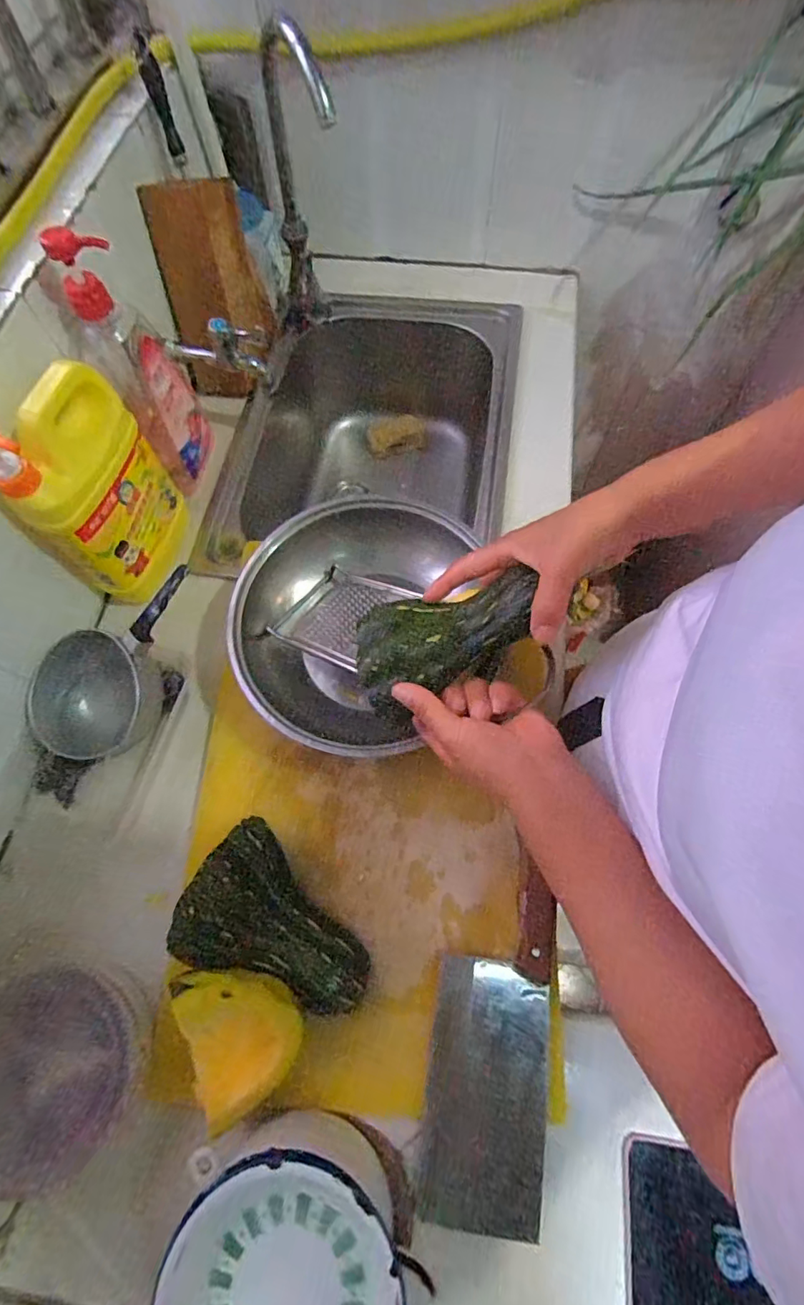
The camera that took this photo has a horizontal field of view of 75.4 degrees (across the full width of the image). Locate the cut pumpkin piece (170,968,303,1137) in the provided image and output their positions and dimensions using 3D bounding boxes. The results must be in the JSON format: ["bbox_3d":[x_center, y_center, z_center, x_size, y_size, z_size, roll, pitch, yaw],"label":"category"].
[{"bbox_3d":[-0.122,0.290,0.388,0.086,0.076,0.110,-14,68,-6],"label":"cut pumpkin piece"}]

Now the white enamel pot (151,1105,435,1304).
[{"bbox_3d":[-0.071,0.410,0.356,0.150,0.097,0.140,0,67,0],"label":"white enamel pot"}]

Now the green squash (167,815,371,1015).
[{"bbox_3d":[-0.096,0.226,0.436,0.158,0.066,0.110,27,70,11],"label":"green squash"}]

